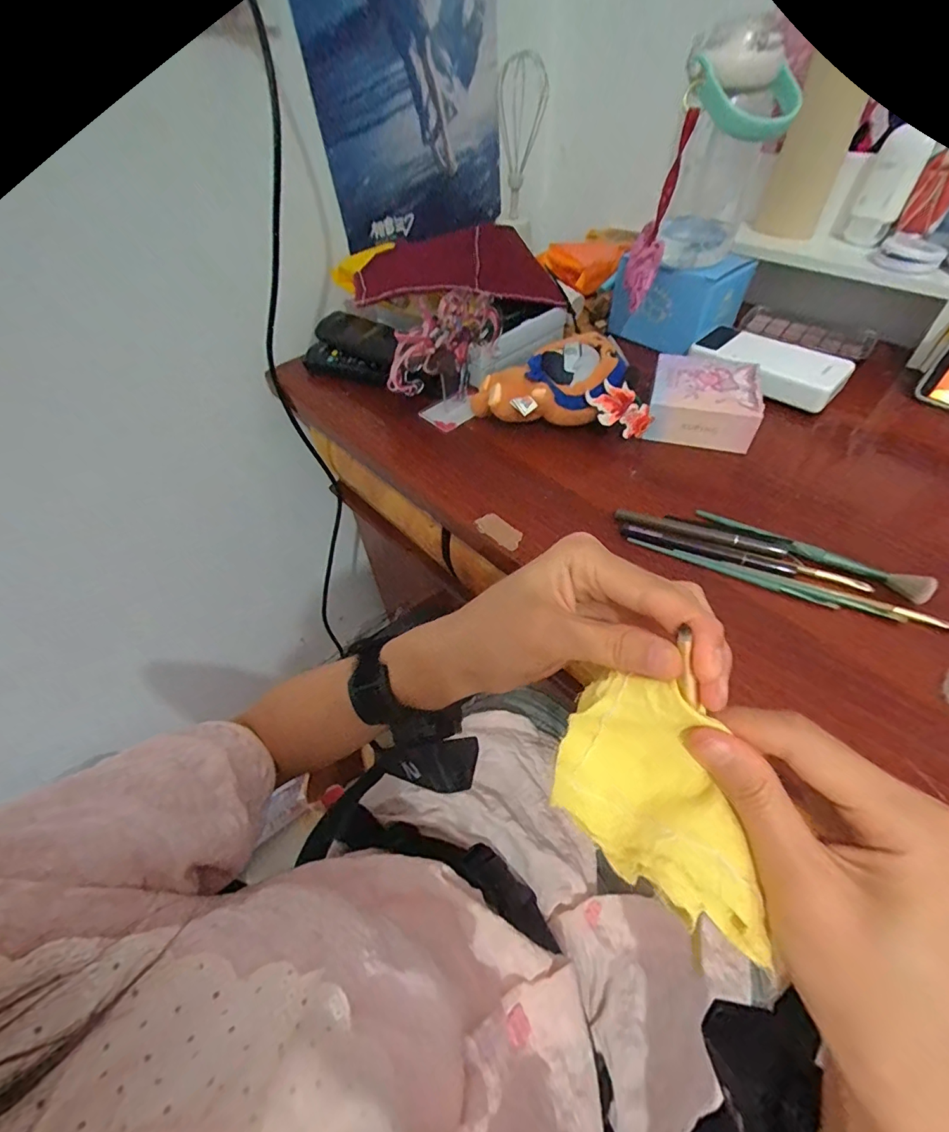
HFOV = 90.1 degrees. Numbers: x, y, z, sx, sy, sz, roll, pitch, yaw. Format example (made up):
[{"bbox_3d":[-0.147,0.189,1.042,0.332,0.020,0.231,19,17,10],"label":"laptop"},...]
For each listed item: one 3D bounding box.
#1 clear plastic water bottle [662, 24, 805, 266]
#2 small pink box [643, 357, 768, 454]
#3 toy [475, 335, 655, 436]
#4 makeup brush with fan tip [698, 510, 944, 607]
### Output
[{"bbox_3d":[0.238,-0.384,0.450,0.088,0.164,0.090,19,54,18],"label":"clear plastic water bottle"},{"bbox_3d":[0.221,-0.161,0.462,0.093,0.040,0.098,12,52,13],"label":"small pink box"},{"bbox_3d":[0.080,-0.175,0.457,0.159,0.055,0.094,-1,50,3],"label":"toy"},{"bbox_3d":[0.250,-0.013,0.357,0.156,0.014,0.017,28,57,24],"label":"makeup brush with fan tip"}]

